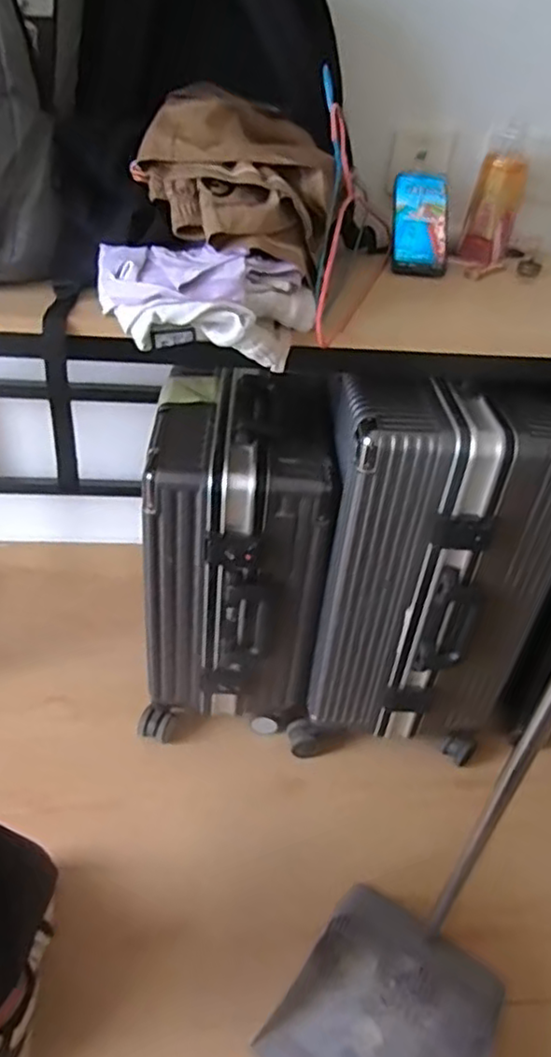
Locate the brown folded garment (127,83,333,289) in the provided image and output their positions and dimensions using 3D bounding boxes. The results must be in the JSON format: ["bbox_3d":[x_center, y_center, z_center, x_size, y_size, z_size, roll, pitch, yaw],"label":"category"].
[{"bbox_3d":[-0.042,-0.386,0.732,0.211,0.126,0.211,5,38,-1],"label":"brown folded garment"}]

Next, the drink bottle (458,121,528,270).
[{"bbox_3d":[0.312,-0.466,0.942,0.067,0.158,0.067,14,38,11],"label":"drink bottle"}]

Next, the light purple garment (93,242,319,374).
[{"bbox_3d":[-0.081,-0.239,0.700,0.237,0.086,0.119,8,38,3],"label":"light purple garment"}]

